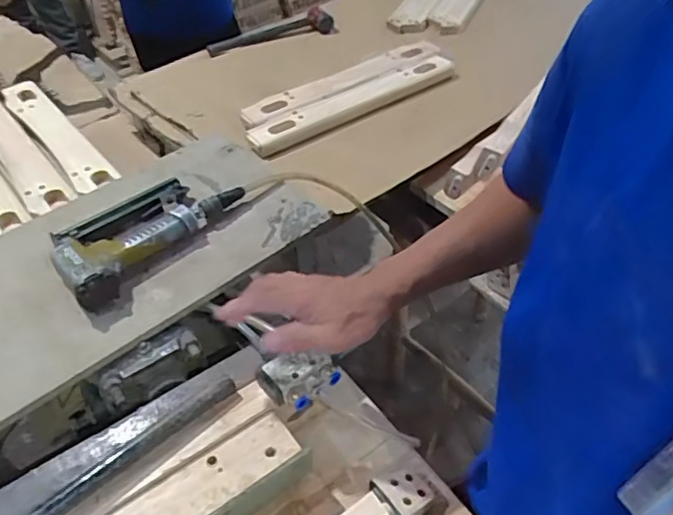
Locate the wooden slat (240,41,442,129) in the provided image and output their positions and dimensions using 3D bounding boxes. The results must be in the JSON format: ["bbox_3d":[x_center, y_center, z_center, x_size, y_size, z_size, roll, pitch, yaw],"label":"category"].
[{"bbox_3d":[0.022,-0.359,1.134,0.461,0.020,0.072,-29,50,-24],"label":"wooden slat"}]

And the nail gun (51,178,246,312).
[{"bbox_3d":[-0.245,-0.037,0.709,0.121,0.044,0.225,28,52,27],"label":"nail gun"}]

